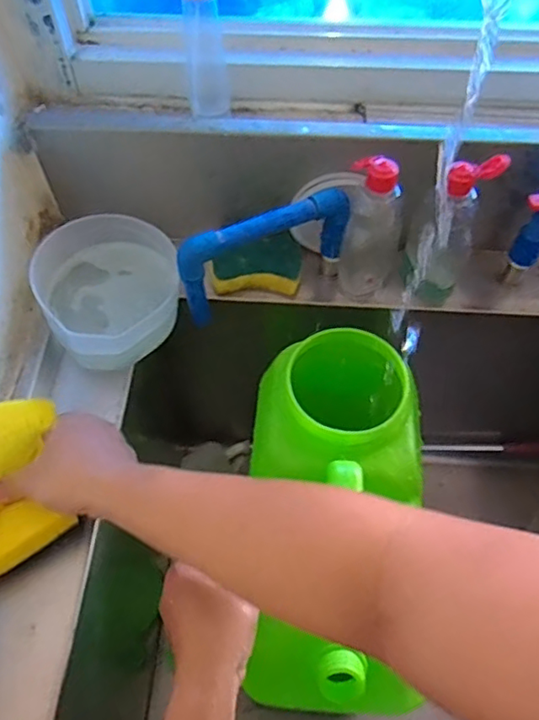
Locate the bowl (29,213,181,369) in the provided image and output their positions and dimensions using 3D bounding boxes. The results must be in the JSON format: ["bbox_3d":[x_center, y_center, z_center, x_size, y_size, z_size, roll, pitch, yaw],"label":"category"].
[{"bbox_3d":[-0.161,-0.067,0.588,0.135,0.070,0.165,-13,59,-8],"label":"bowl"}]

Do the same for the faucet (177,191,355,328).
[{"bbox_3d":[-0.004,-0.103,0.576,0.174,0.103,0.025,-23,61,-14],"label":"faucet"}]

